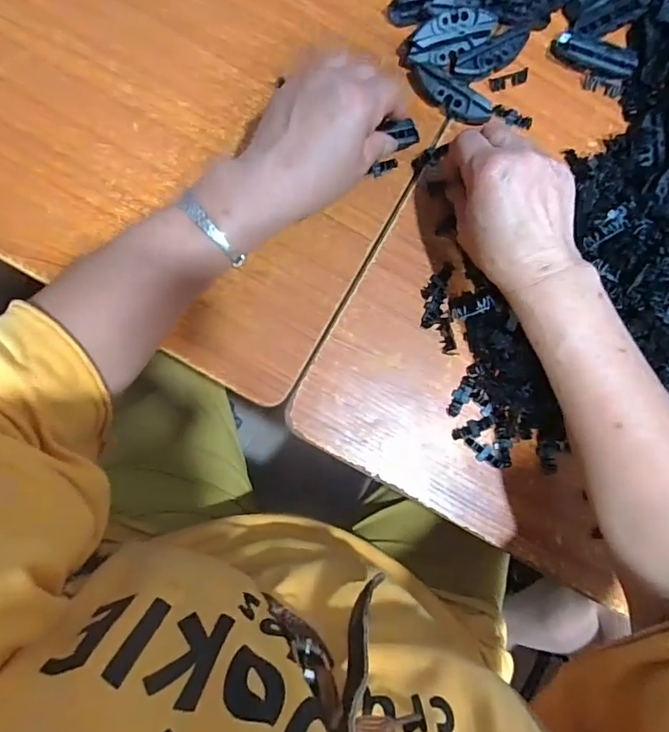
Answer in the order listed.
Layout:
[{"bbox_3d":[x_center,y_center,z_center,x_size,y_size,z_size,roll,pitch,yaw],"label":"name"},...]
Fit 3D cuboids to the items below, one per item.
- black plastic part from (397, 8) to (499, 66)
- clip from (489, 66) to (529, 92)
[{"bbox_3d":[0.093,-0.265,0.397,0.073,0.013,0.032,-18,87,-6],"label":"black plastic part"},{"bbox_3d":[0.150,-0.244,0.422,0.038,0.004,0.011,-21,87,-7],"label":"clip"}]

